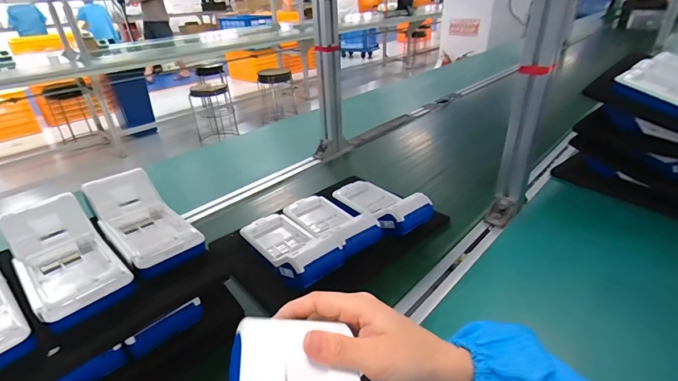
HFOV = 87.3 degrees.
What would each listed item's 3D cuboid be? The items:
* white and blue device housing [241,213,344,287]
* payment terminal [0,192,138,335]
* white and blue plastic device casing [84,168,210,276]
[{"bbox_3d":[-0.079,0.078,0.553,0.085,0.058,0.189,-25,37,-33],"label":"white and blue device housing"},{"bbox_3d":[-0.296,0.072,0.383,0.172,0.064,0.083,23,39,37],"label":"payment terminal"},{"bbox_3d":[-0.244,0.036,0.442,0.168,0.062,0.083,25,40,38],"label":"white and blue plastic device casing"}]

